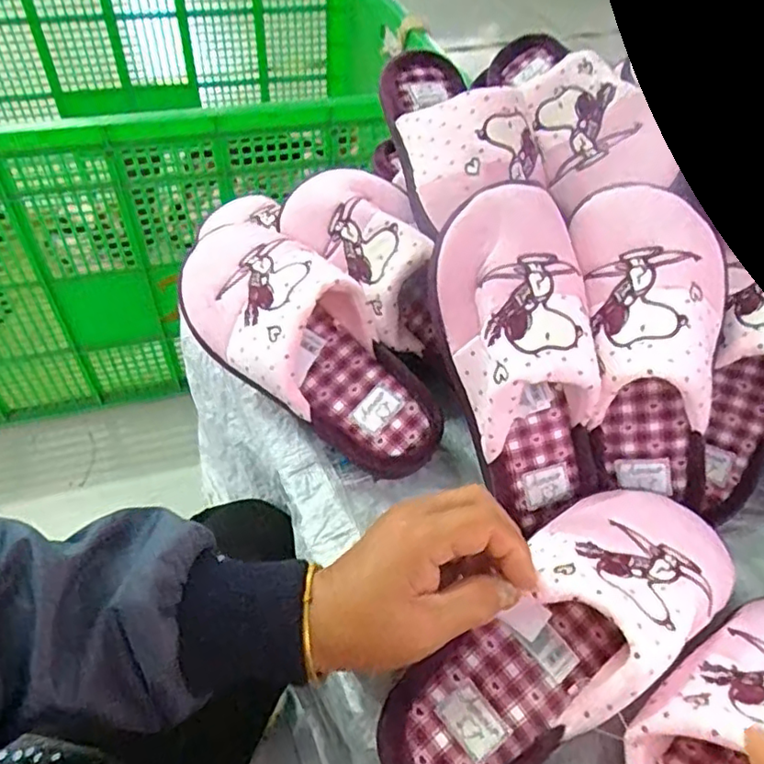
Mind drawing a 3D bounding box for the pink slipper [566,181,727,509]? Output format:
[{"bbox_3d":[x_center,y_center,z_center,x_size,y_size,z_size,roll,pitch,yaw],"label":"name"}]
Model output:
[{"bbox_3d":[0.177,-0.023,0.407,0.092,0.208,0.093,-9,13,-12],"label":"pink slipper"}]

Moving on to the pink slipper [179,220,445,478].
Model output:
[{"bbox_3d":[-0.055,-0.032,0.445,0.244,0.082,0.095,44,57,8],"label":"pink slipper"}]

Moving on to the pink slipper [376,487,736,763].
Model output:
[{"bbox_3d":[0.101,0.130,0.336,0.230,0.062,0.092,-26,56,-24],"label":"pink slipper"}]

